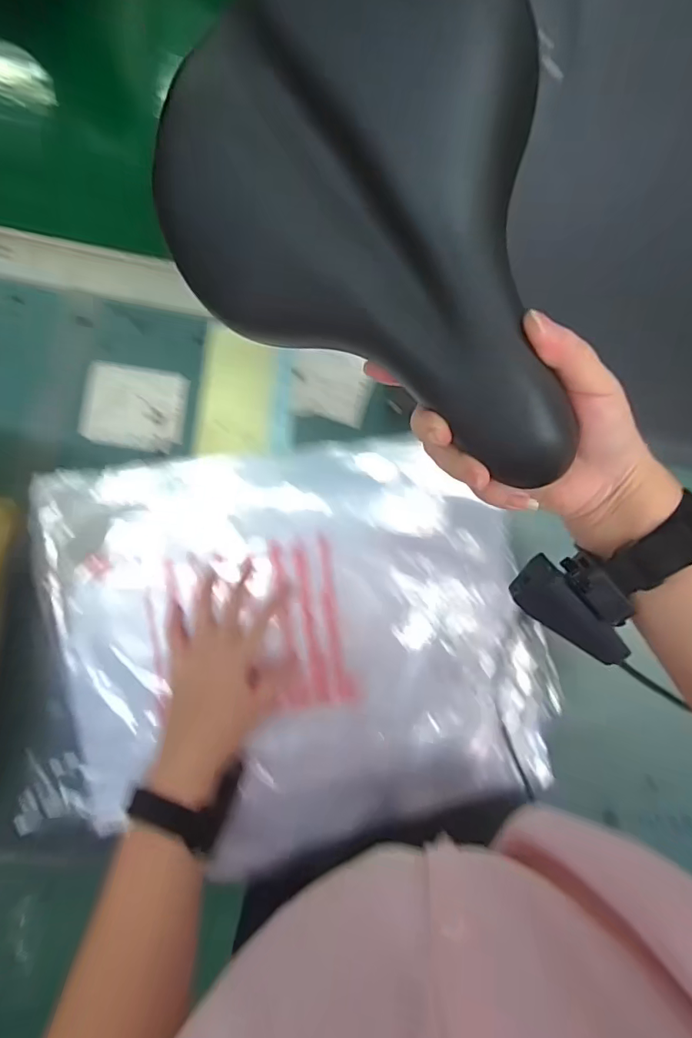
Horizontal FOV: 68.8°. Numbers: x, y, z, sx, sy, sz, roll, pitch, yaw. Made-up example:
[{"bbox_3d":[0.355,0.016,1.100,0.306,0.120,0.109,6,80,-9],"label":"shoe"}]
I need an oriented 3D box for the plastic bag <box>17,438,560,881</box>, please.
[{"bbox_3d":[-0.043,0.130,0.466,0.449,0.047,0.379,-6,93,-5],"label":"plastic bag"}]

